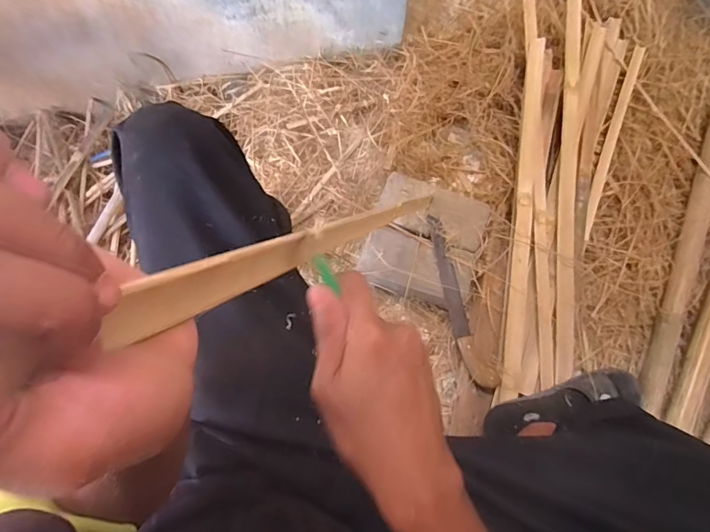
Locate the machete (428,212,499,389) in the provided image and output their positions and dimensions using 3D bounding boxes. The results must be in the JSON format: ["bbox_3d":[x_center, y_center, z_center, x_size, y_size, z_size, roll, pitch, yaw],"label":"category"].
[{"bbox_3d":[0.183,0.057,0.804,0.047,0.027,0.324,-14,74,-5],"label":"machete"}]

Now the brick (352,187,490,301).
[{"bbox_3d":[0.113,0.001,0.835,0.205,0.059,0.113,21,74,5],"label":"brick"}]

